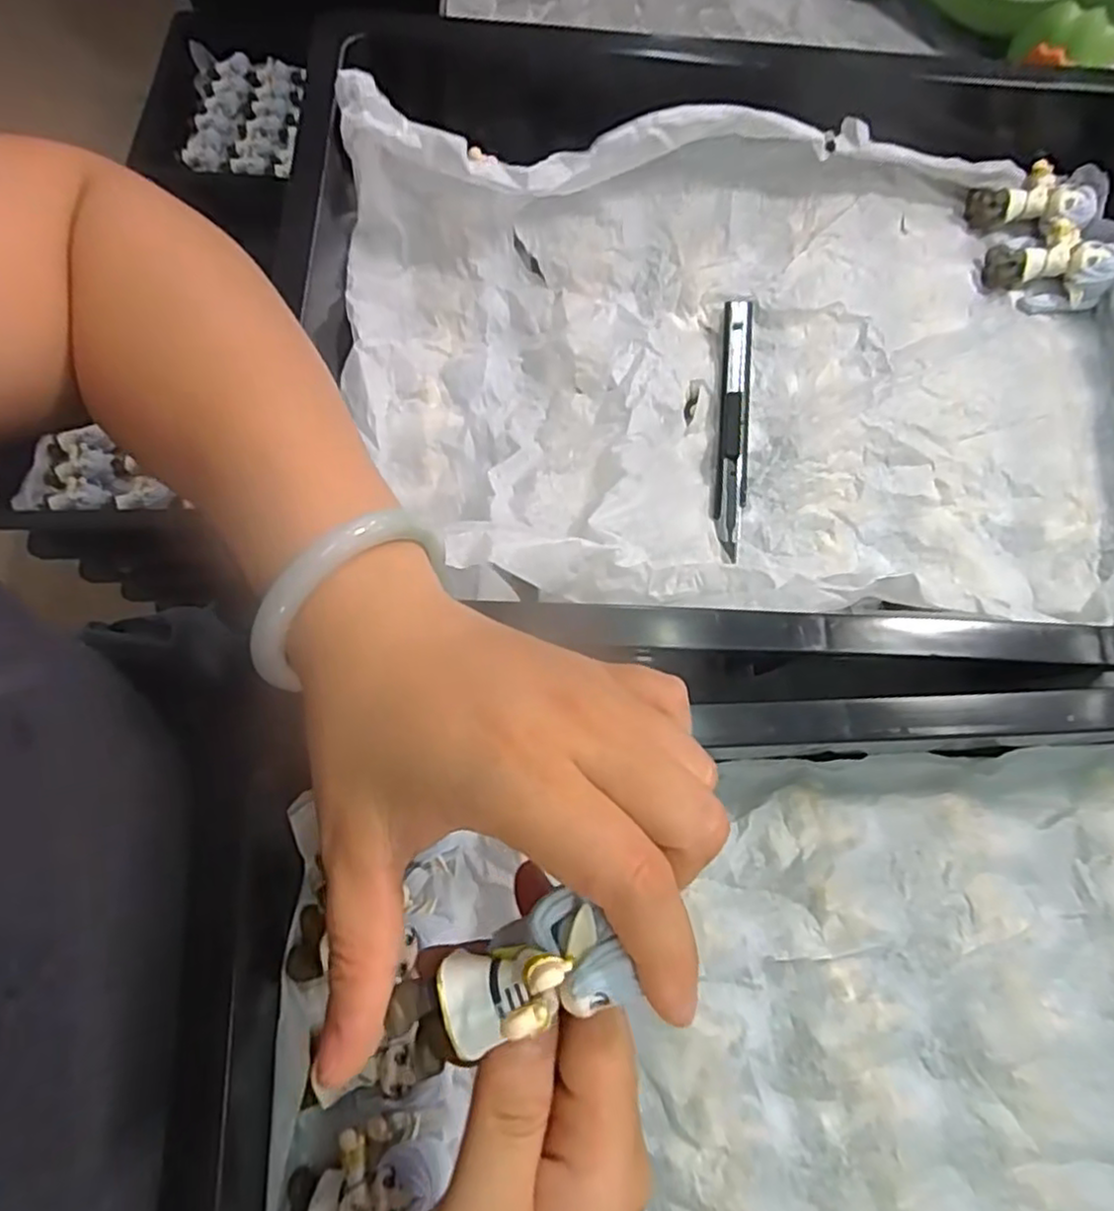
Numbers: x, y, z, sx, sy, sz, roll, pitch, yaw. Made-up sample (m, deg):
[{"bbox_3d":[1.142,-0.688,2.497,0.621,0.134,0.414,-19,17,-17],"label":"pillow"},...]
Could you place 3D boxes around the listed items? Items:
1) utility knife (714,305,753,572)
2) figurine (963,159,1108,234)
[{"bbox_3d":[0.089,-0.091,0.346,0.015,0.010,0.138,7,75,-1],"label":"utility knife"},{"bbox_3d":[0.267,-0.223,0.381,0.071,0.018,0.036,-5,73,11],"label":"figurine"}]

